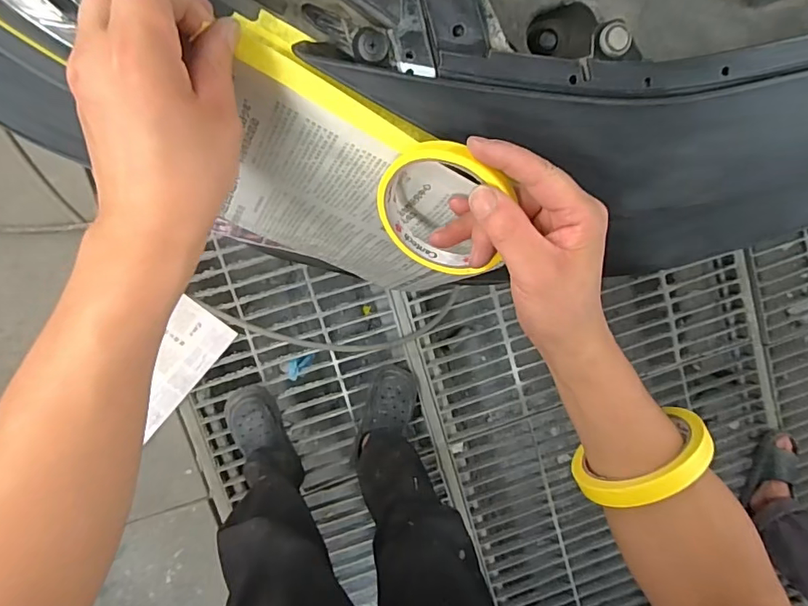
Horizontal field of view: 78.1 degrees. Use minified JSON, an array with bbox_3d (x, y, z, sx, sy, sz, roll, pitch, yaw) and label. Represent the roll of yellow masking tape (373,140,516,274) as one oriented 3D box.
[{"bbox_3d":[0.030,-0.061,0.323,0.082,0.084,0.026,39,45,-6],"label":"roll of yellow masking tape"}]

